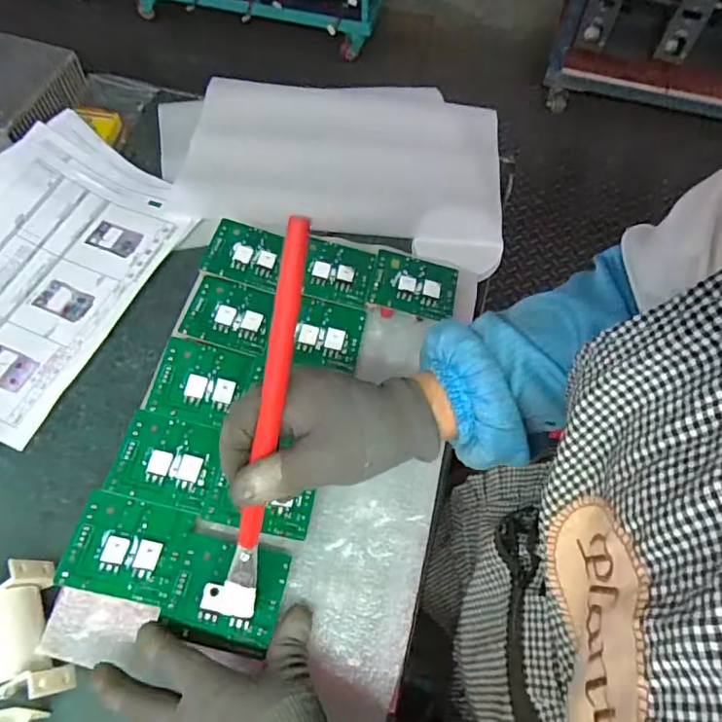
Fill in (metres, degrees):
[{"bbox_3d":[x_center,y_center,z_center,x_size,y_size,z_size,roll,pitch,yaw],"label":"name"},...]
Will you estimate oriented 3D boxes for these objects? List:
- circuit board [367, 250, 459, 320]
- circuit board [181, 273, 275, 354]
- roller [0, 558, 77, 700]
[{"bbox_3d":[0.052,-0.075,0.528,0.081,0.008,0.068,13,54,1],"label":"circuit board"},{"bbox_3d":[-0.121,-0.046,0.512,0.078,0.006,0.069,13,57,-5],"label":"circuit board"},{"bbox_3d":[-0.261,0.207,0.409,0.065,0.059,0.098,-20,65,-11],"label":"roller"}]

